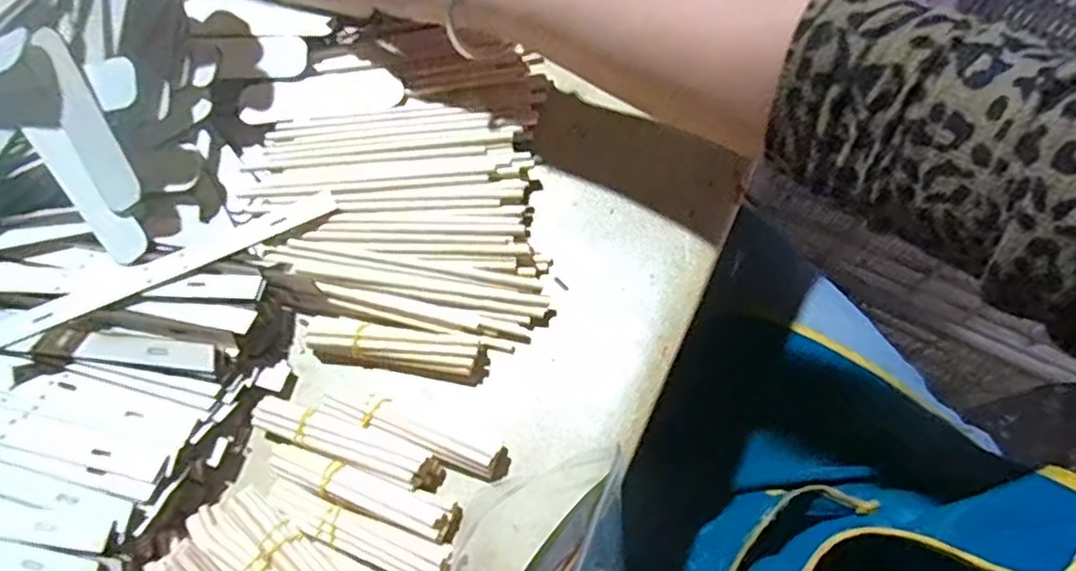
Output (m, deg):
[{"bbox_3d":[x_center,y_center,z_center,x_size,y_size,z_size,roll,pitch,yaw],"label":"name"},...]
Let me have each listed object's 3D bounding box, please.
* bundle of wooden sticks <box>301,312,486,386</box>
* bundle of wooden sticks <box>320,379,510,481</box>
[{"bbox_3d":[-0.084,0.035,0.389,0.108,0.020,0.026,10,73,6],"label":"bundle of wooden sticks"},{"bbox_3d":[-0.067,0.078,0.369,0.105,0.010,0.019,20,74,9],"label":"bundle of wooden sticks"}]

